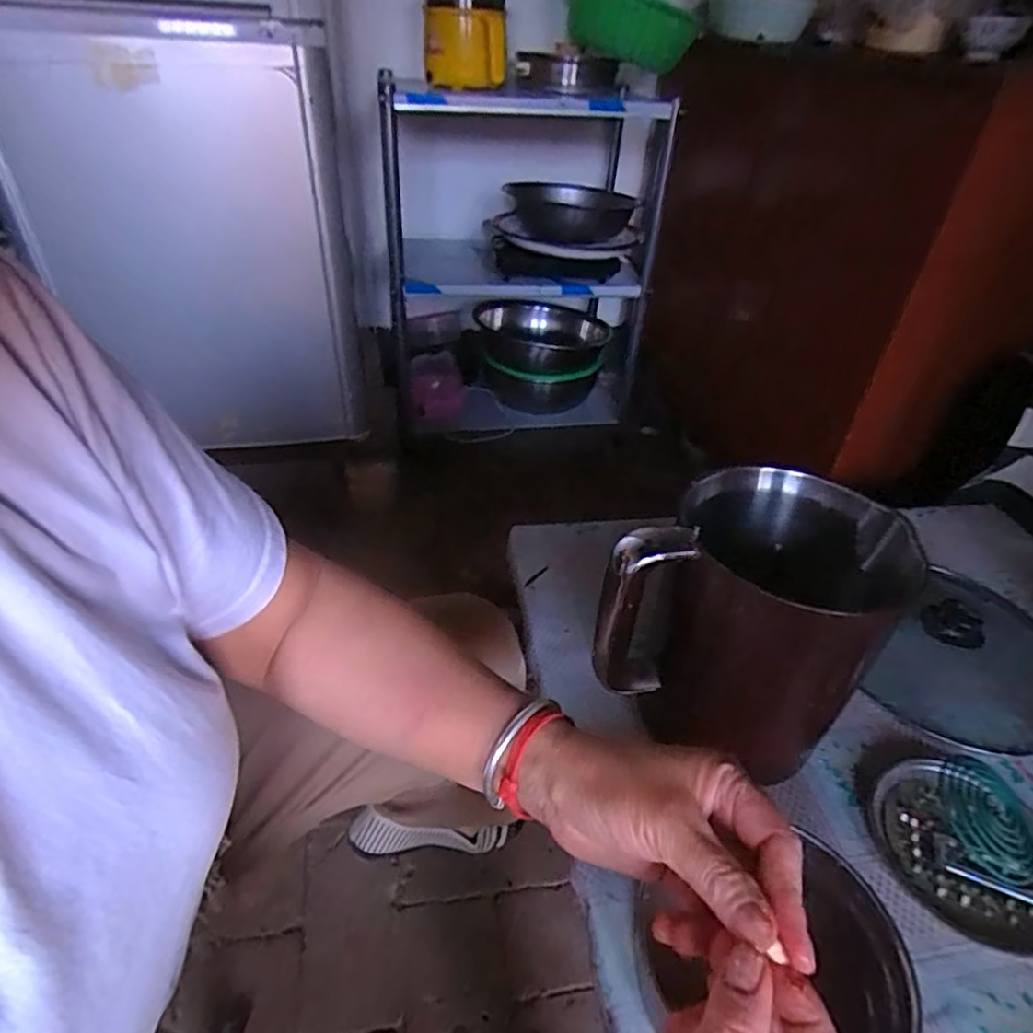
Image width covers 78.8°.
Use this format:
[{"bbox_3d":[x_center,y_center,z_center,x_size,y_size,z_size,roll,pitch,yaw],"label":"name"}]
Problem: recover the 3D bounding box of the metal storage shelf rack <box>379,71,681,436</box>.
[{"bbox_3d":[0.013,-0.618,1.565,0.637,0.727,0.391,-2,39,-7],"label":"metal storage shelf rack"}]

